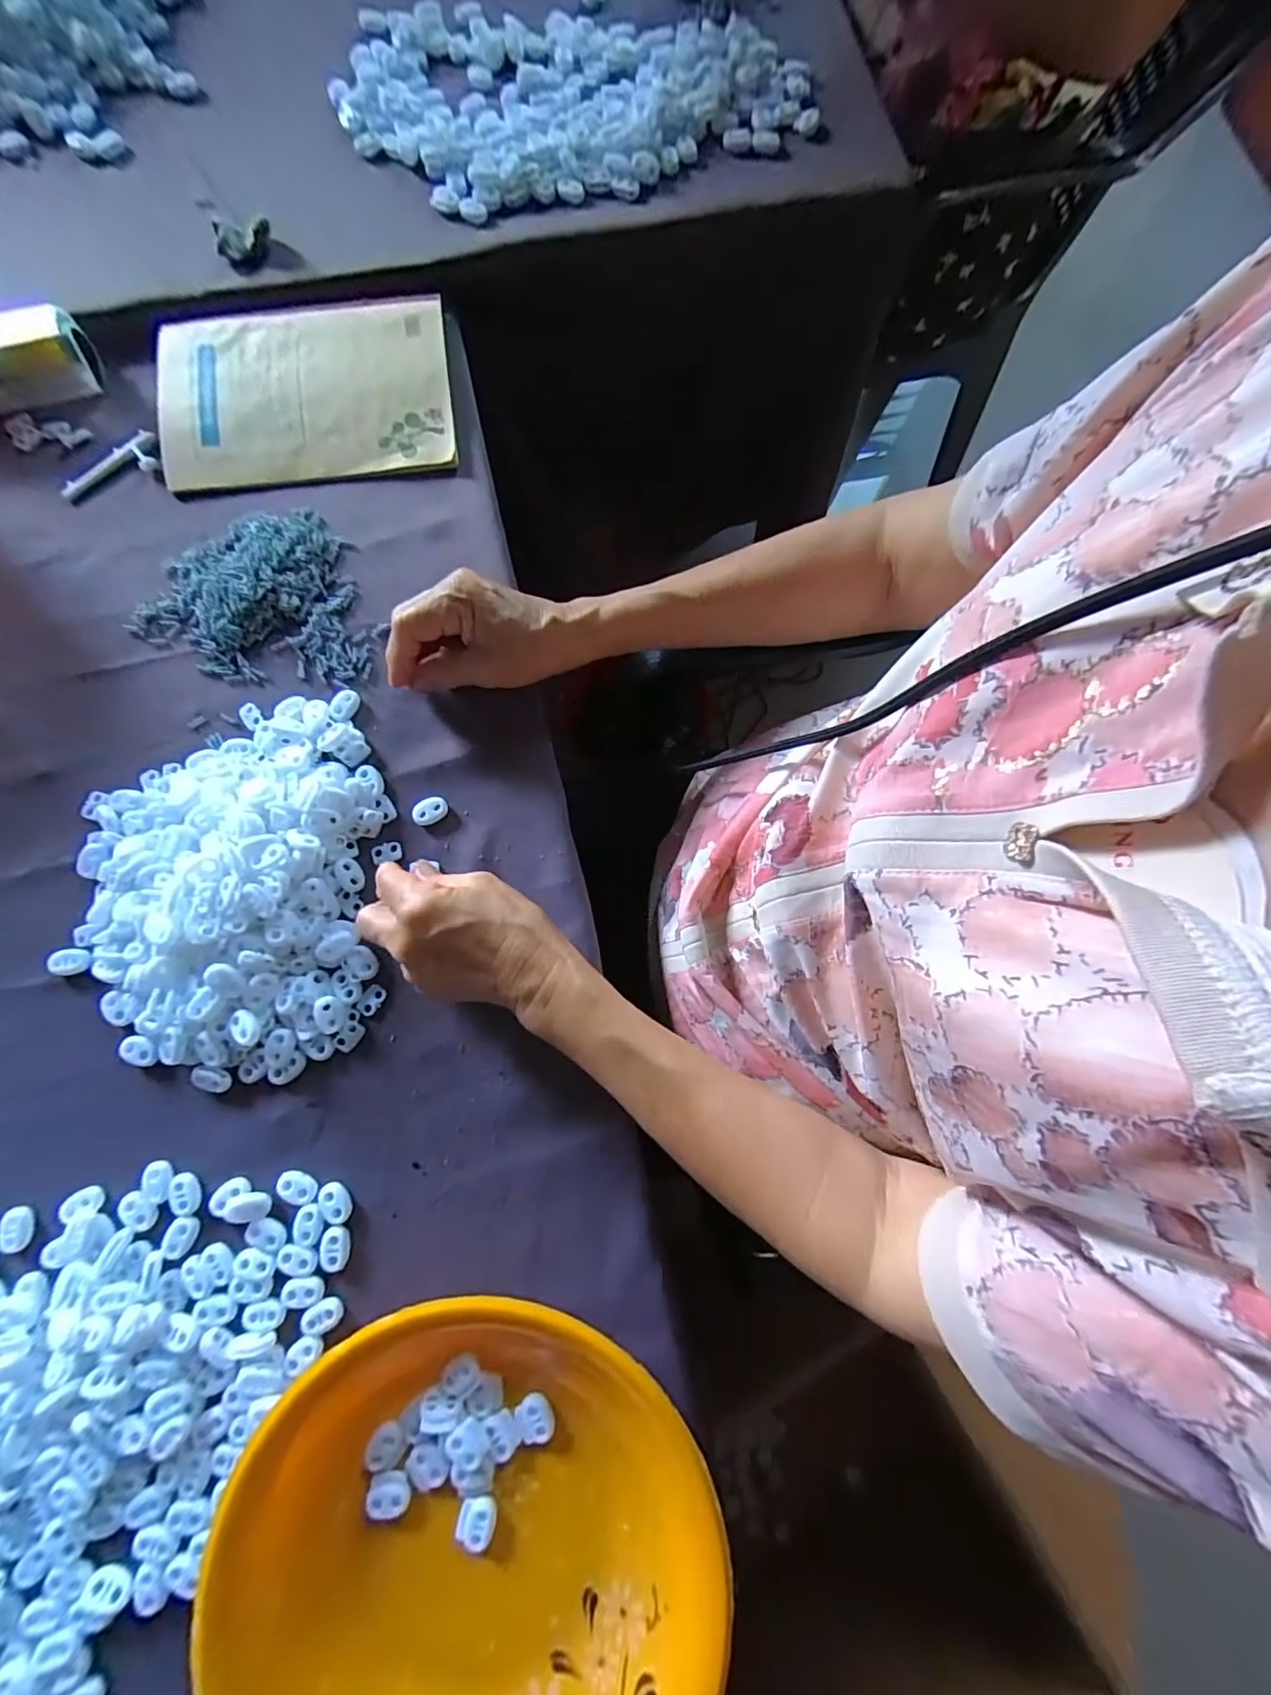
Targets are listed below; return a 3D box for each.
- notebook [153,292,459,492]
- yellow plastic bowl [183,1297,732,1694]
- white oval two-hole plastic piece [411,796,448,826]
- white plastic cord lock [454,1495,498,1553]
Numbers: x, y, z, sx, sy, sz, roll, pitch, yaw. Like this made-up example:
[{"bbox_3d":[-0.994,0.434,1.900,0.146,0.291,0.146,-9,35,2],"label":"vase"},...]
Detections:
[{"bbox_3d":[-0.244,-0.337,0.409,0.209,0.011,0.137,-7,80,-1],"label":"notebook"},{"bbox_3d":[-0.076,0.352,0.265,0.221,0.054,0.237,0,80,0],"label":"yellow plastic bowl"},{"bbox_3d":[-0.134,-0.024,0.362,0.023,0.004,0.017,-32,81,-5],"label":"white oval two-hole plastic piece"},{"bbox_3d":[-0.083,0.351,0.289,0.020,0.004,0.022,11,80,2],"label":"white plastic cord lock"}]

